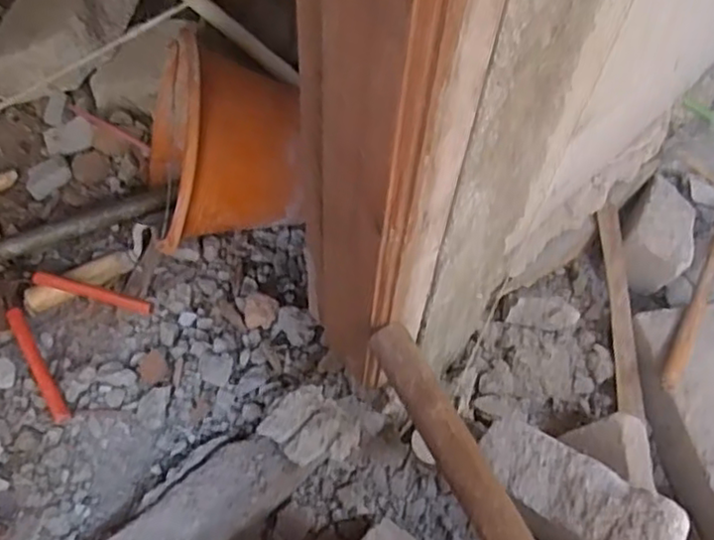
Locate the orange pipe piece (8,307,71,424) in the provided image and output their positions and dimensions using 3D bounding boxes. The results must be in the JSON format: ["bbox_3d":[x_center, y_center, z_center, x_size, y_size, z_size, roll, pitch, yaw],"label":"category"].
[{"bbox_3d":[-0.357,0.107,0.759,0.019,0.020,0.147,-29,65,-17],"label":"orange pipe piece"}]

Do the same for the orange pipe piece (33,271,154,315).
[{"bbox_3d":[-0.299,0.026,0.779,0.146,0.019,0.019,15,60,7],"label":"orange pipe piece"}]

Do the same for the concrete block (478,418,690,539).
[{"bbox_3d":[0.209,0.229,0.660,0.093,0.076,0.201,-39,47,-22],"label":"concrete block"}]

